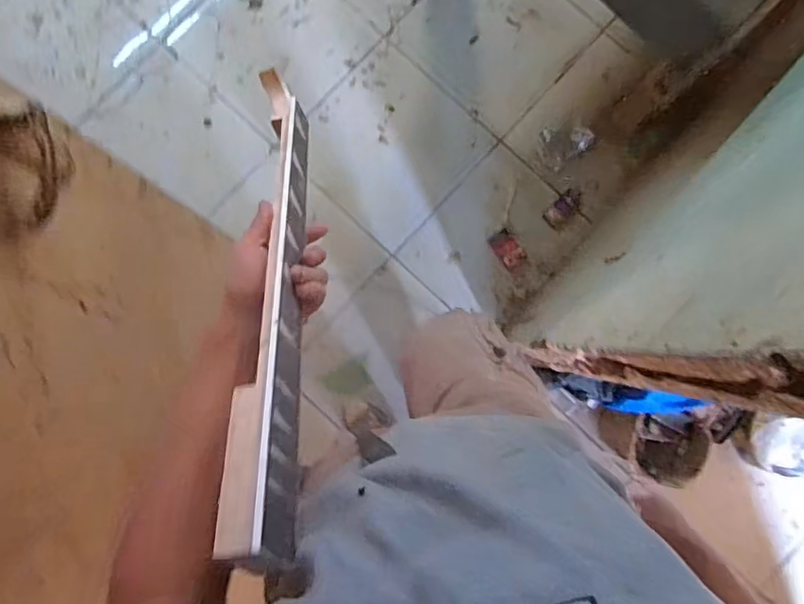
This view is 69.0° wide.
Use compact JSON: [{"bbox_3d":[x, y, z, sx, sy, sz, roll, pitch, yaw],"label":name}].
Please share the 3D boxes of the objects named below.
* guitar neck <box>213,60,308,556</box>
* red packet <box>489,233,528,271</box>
[{"bbox_3d":[-0.113,-0.036,0.543,0.047,0.042,0.522,-1,52,-5],"label":"guitar neck"},{"bbox_3d":[0.264,-0.131,1.447,0.061,0.016,0.090,-35,87,-3],"label":"red packet"}]

